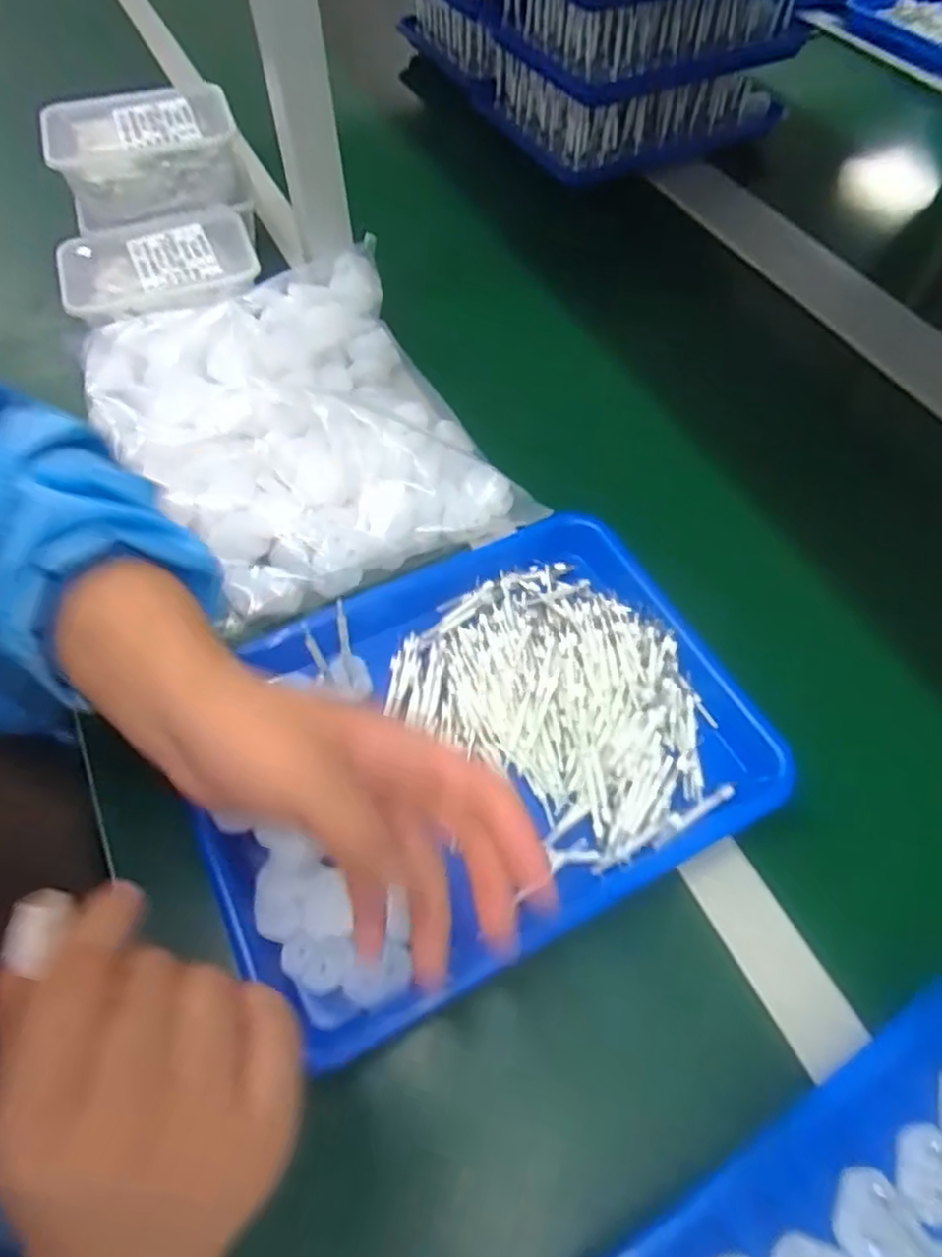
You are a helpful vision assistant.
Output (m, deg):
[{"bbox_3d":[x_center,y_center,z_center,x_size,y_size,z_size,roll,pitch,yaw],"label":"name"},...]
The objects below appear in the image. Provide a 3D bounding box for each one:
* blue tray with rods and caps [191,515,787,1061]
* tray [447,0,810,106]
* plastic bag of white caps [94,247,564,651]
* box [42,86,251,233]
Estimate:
[{"bbox_3d":[-0.001,0.062,0.458,0.324,0.033,0.255,-24,61,-14],"label":"blue tray with rods and caps"},{"bbox_3d":[0.144,-0.791,0.888,0.324,0.088,0.441,-21,60,-13],"label":"tray"},{"bbox_3d":[-0.141,-0.171,0.567,0.255,0.070,0.312,-26,61,-15],"label":"plastic bag of white caps"},{"bbox_3d":[-0.300,-0.438,0.688,0.166,0.062,0.094,-15,59,-9],"label":"box"}]

